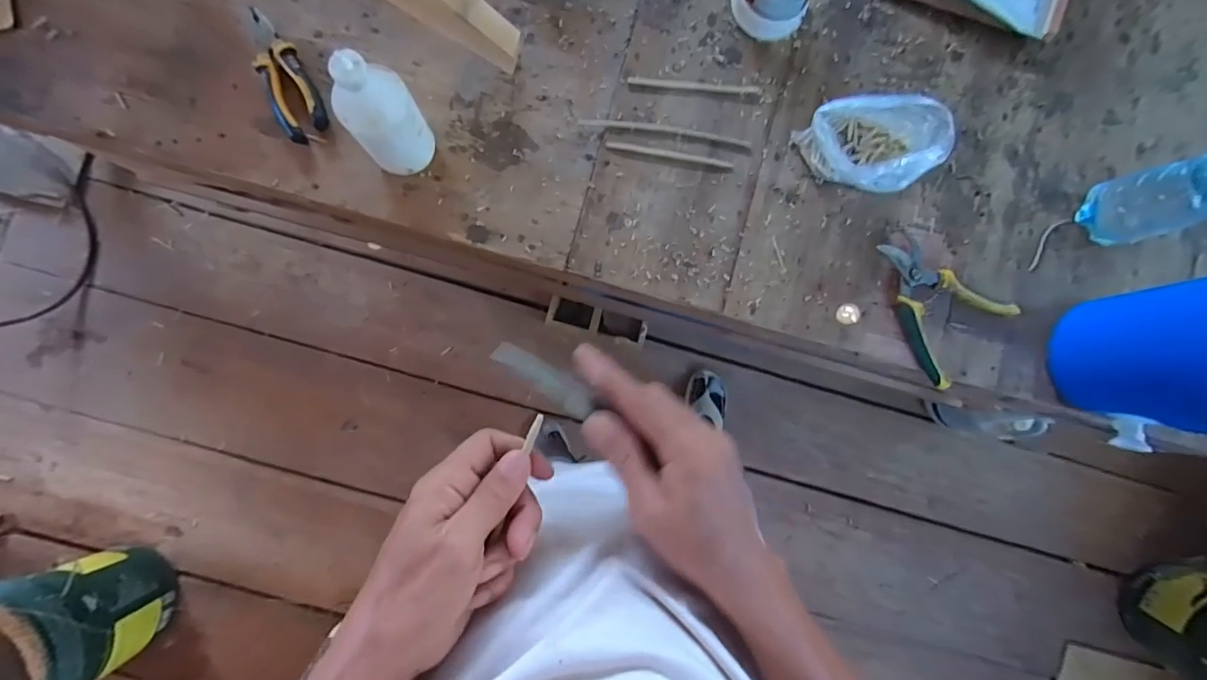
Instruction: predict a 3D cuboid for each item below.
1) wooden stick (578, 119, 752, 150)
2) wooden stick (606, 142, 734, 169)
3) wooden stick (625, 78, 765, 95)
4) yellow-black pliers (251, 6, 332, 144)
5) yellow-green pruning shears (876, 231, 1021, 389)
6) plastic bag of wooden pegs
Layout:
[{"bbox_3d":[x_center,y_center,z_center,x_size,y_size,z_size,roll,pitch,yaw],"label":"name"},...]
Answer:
[{"bbox_3d":[0.076,-0.256,0.620,0.209,0.007,0.016,9,86,-2],"label":"wooden stick"},{"bbox_3d":[0.082,-0.227,0.622,0.155,0.006,0.010,10,86,-2],"label":"wooden stick"},{"bbox_3d":[0.114,-0.316,0.630,0.164,0.004,0.011,3,86,-2],"label":"wooden stick"},{"bbox_3d":[-0.374,-0.311,0.589,0.056,0.022,0.162,-27,88,-4],"label":"yellow-black pliers"},{"bbox_3d":[0.391,-0.044,0.607,0.166,0.028,0.131,42,85,1],"label":"yellow-green pruning shears"},{"bbox_3d":[0.310,-0.231,0.588,0.137,0.084,0.109,44,85,1],"label":"plastic bag of wooden pegs"}]

